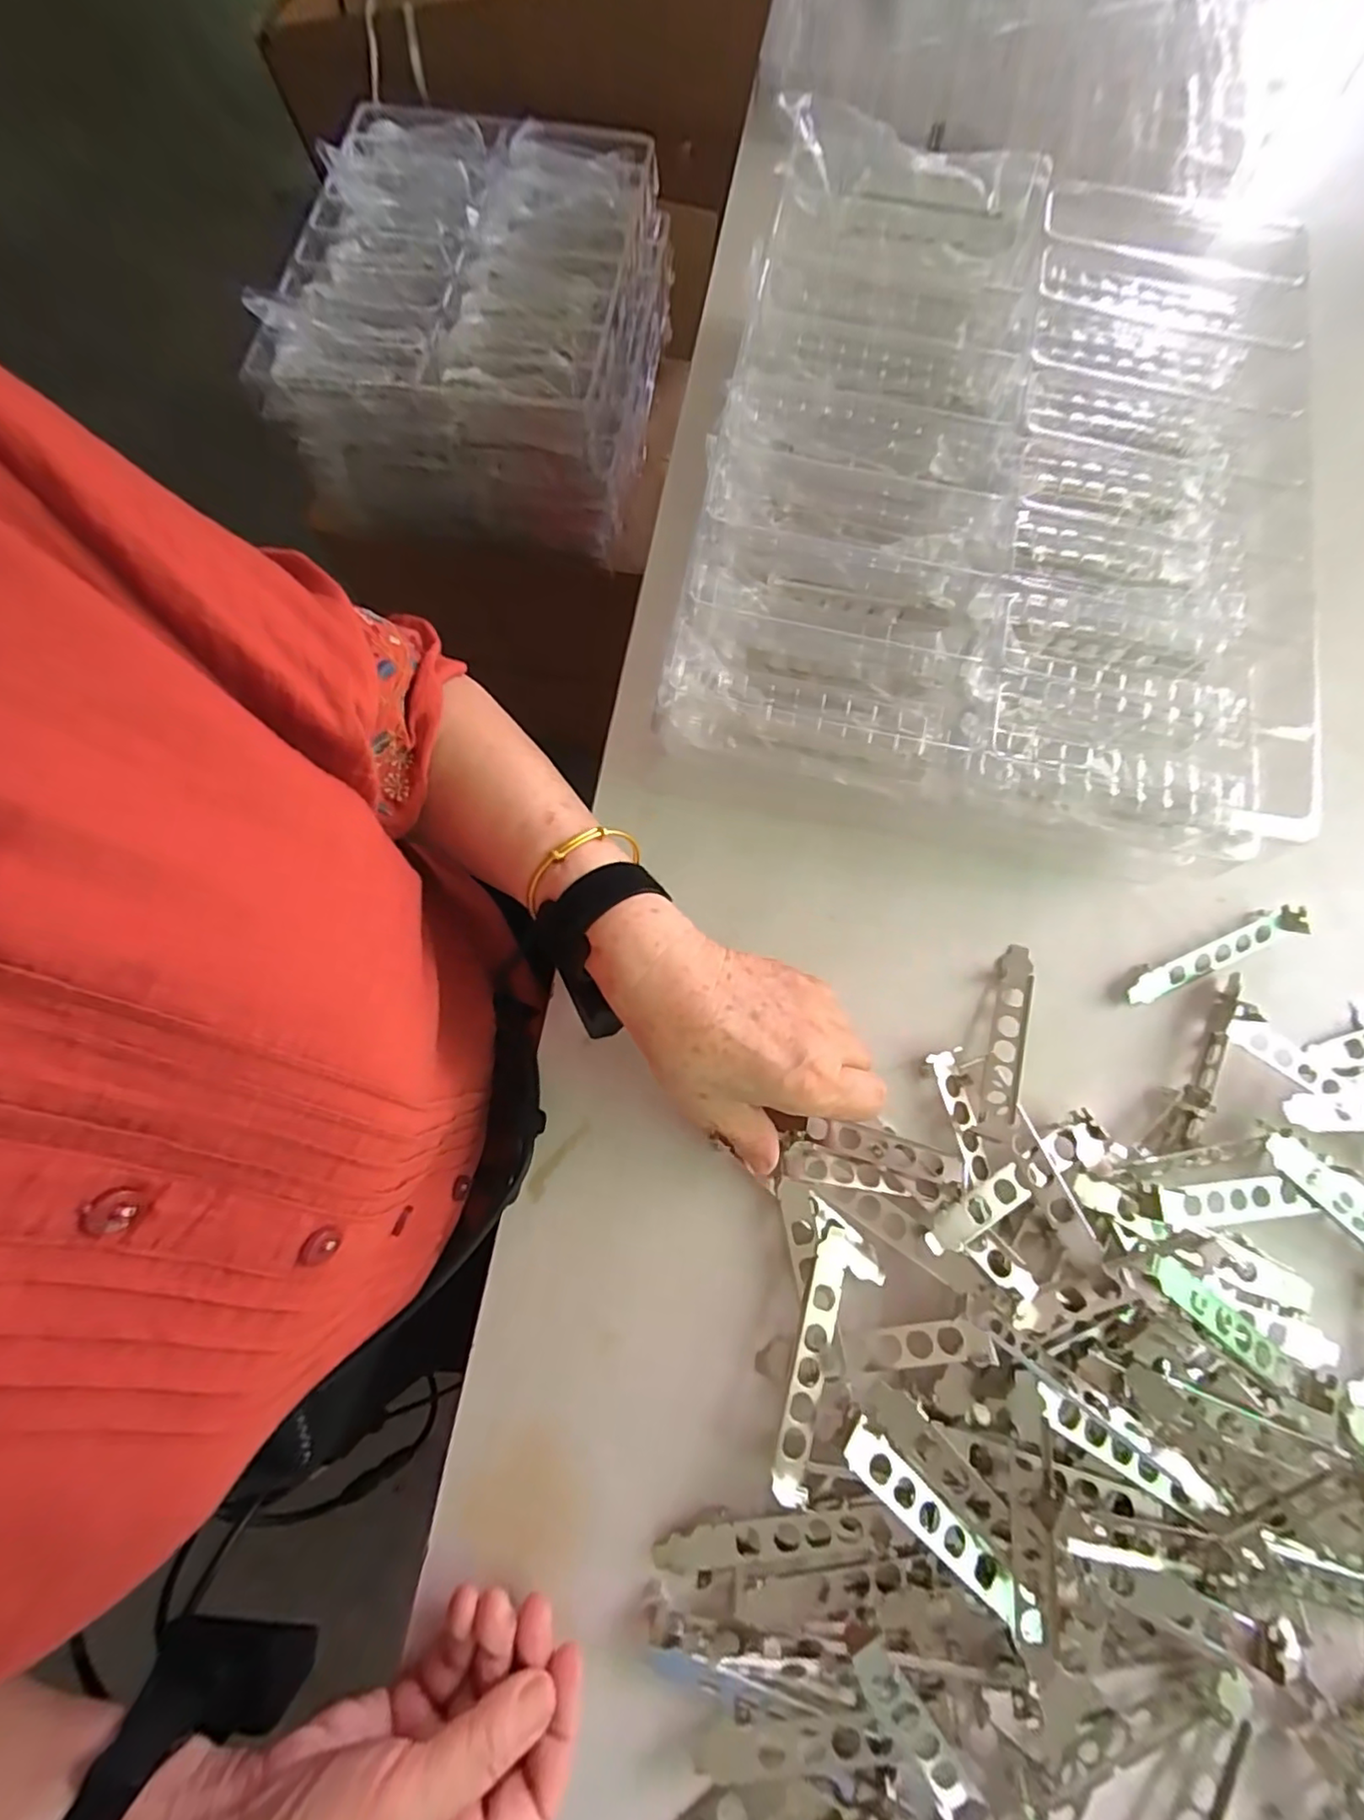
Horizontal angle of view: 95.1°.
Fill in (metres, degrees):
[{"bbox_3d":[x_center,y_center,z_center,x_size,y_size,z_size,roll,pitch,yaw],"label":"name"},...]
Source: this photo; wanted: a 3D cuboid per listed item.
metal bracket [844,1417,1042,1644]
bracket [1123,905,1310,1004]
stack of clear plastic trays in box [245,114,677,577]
[{"bbox_3d":[0.124,0.292,0.293,0.111,0.013,0.020,44,50,7],"label":"metal bracket"},{"bbox_3d":[0.330,0.027,0.387,0.122,0.016,0.022,-21,78,-6],"label":"bracket"},{"bbox_3d":[-0.213,-0.646,0.729,0.347,0.210,0.400,7,76,1],"label":"stack of clear plastic trays in box"}]

